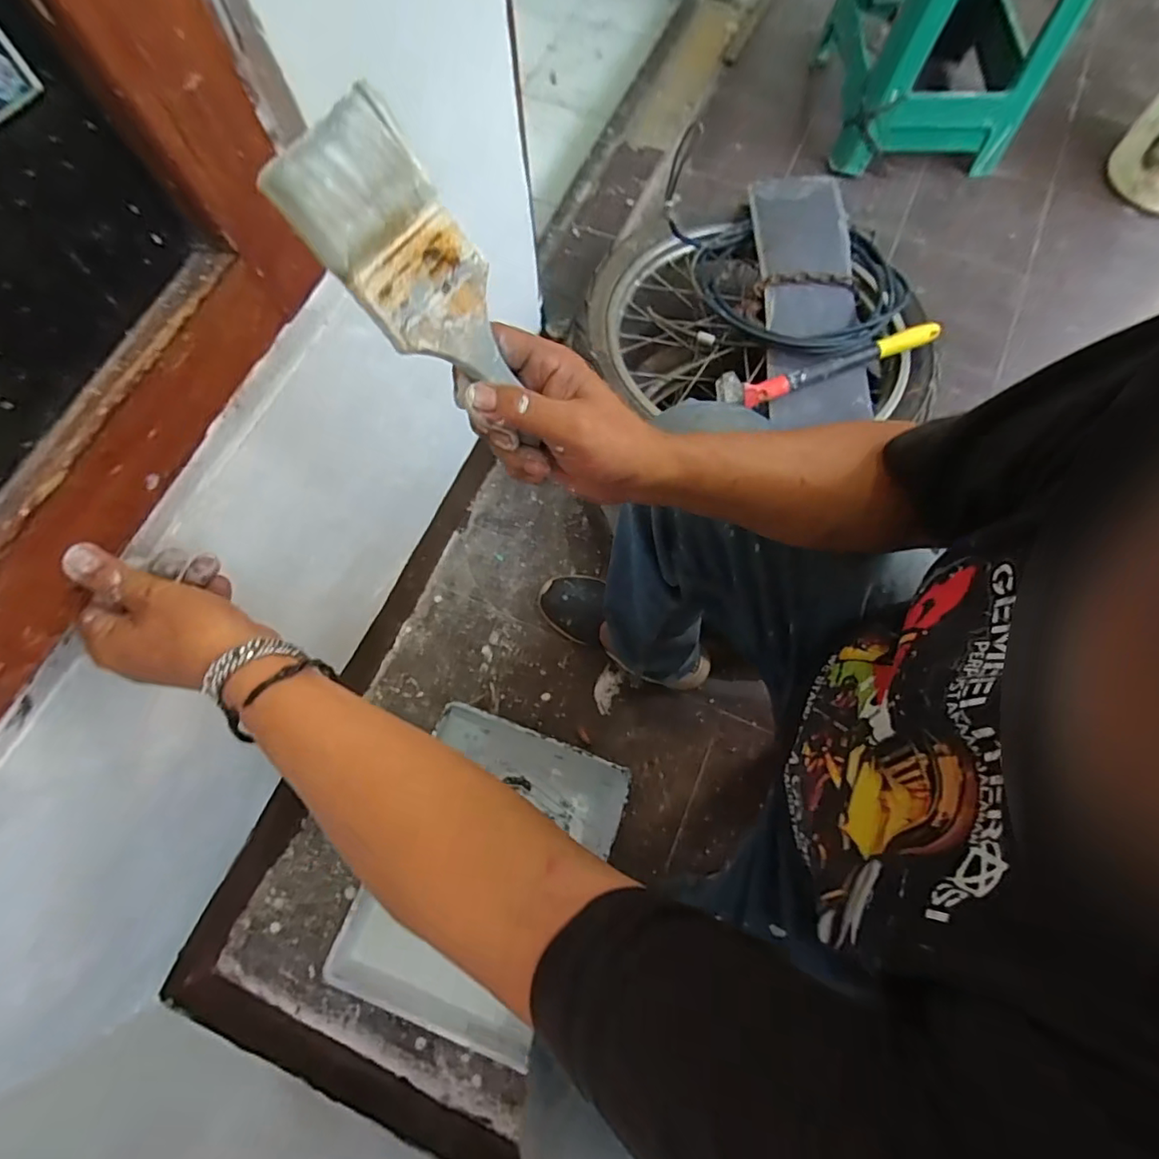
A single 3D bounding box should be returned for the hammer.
[{"bbox_3d":[0.343,-0.295,0.785,0.332,0.057,0.032,-19,73,-5],"label":"hammer"}]

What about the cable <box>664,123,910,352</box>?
[{"bbox_3d":[0.298,-0.473,0.849,0.370,0.136,0.282,22,74,8],"label":"cable"}]

